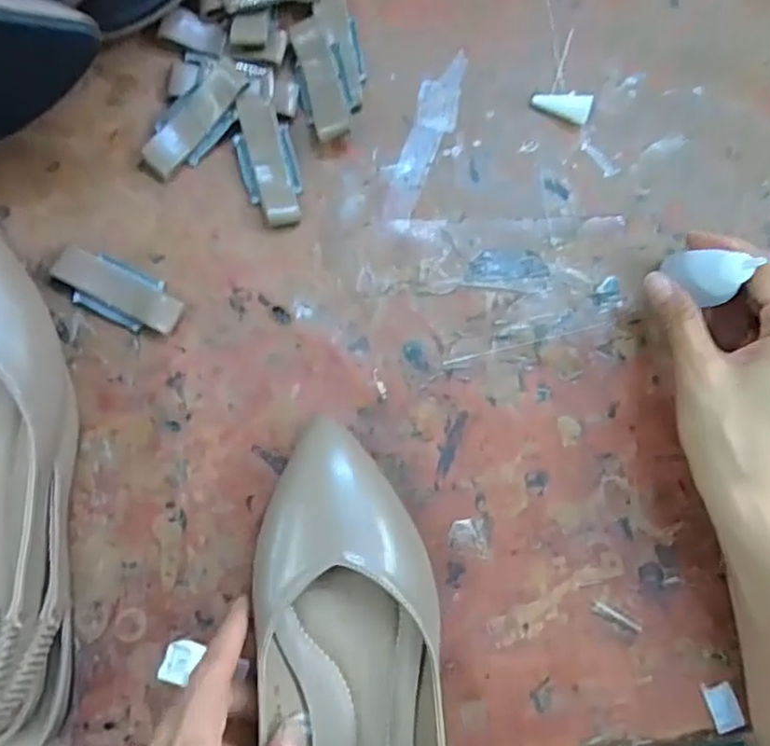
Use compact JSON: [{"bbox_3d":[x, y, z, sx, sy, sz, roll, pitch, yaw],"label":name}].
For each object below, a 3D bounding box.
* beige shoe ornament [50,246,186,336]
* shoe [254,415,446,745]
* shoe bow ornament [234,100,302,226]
[{"bbox_3d":[-0.134,-0.040,0.329,0.063,0.009,0.029,25,81,-3],"label":"beige shoe ornament"},{"bbox_3d":[-0.012,0.145,0.290,0.082,0.050,0.234,-6,80,-7],"label":"shoe"},{"bbox_3d":[-0.061,-0.110,0.342,0.029,0.014,0.065,-15,85,-8],"label":"shoe bow ornament"}]

